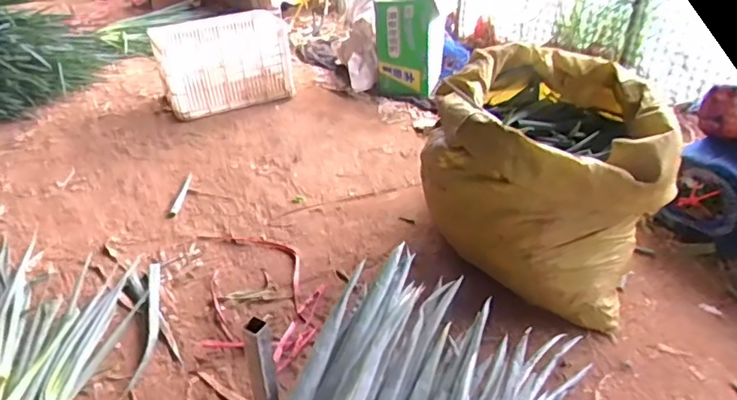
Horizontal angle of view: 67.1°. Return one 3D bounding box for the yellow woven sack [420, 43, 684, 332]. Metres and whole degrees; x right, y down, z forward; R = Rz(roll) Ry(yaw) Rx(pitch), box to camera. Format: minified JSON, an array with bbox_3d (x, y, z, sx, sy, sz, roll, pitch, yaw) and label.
[{"bbox_3d":[0.451,-0.083,1.389,0.540,0.414,0.530,22,39,30],"label":"yellow woven sack"}]

